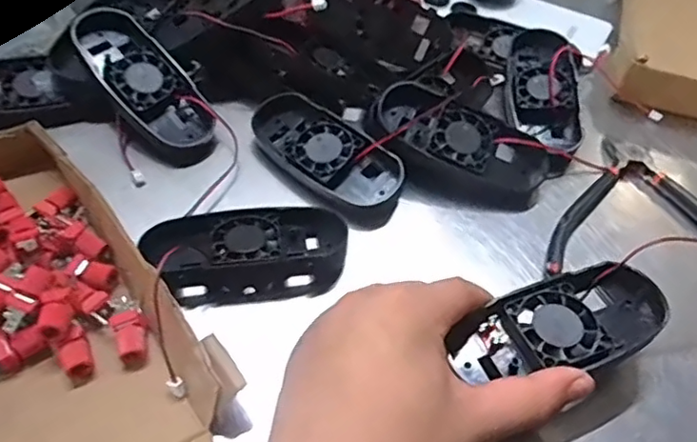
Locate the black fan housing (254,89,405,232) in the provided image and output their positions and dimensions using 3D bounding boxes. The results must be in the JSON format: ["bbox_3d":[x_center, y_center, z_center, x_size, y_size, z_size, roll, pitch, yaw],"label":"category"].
[{"bbox_3d":[-0.018,-0.044,0.387,0.052,0.027,0.119,-37,61,-27],"label":"black fan housing"}]

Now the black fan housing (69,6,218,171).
[{"bbox_3d":[-0.137,-0.090,0.397,0.050,0.022,0.121,-35,84,-23],"label":"black fan housing"}]

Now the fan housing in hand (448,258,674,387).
[{"bbox_3d":[0.107,0.052,0.290,0.113,0.017,0.047,-14,60,-14],"label":"fan housing in hand"}]

